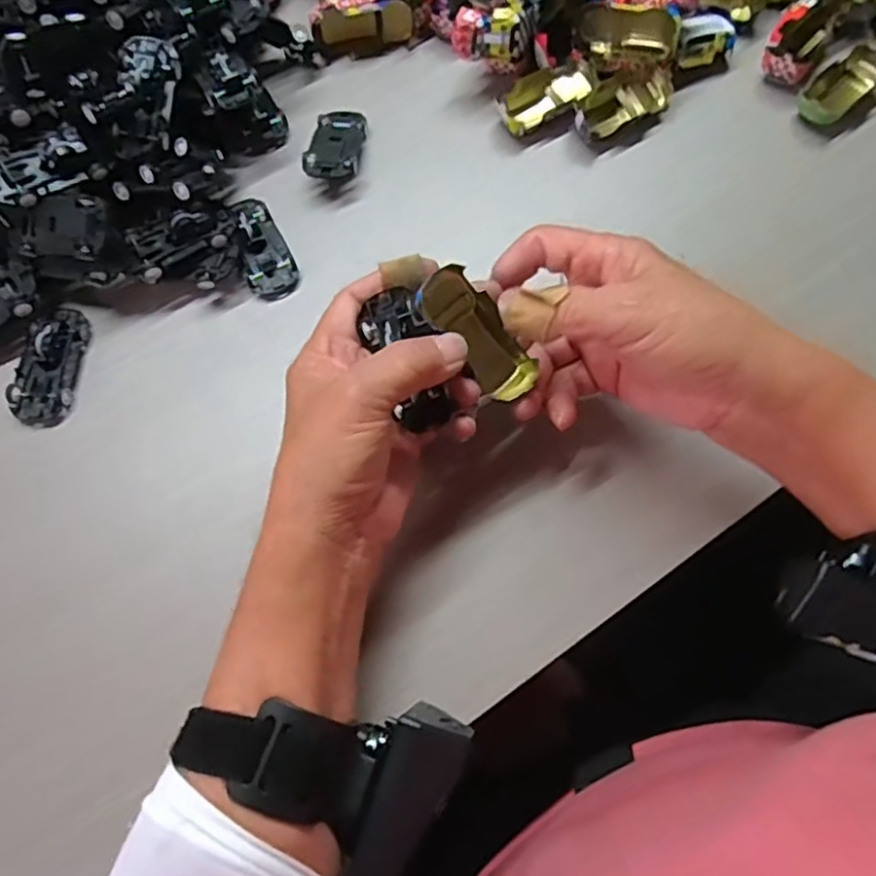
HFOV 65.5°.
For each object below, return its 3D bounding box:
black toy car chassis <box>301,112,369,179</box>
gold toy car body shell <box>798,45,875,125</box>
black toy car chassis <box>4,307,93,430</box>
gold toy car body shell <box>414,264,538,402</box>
[{"bbox_3d":[-0.060,-0.176,0.407,0.030,0.007,0.062,9,57,1],"label":"black toy car chassis"},{"bbox_3d":[0.247,-0.218,0.419,0.064,0.013,0.032,-40,74,-13],"label":"gold toy car body shell"},{"bbox_3d":[-0.204,-0.038,0.358,0.029,0.010,0.065,5,70,2],"label":"black toy car chassis"},{"bbox_3d":[0.018,-0.047,0.307,0.029,0.014,0.064,-41,102,-12],"label":"gold toy car body shell"}]

